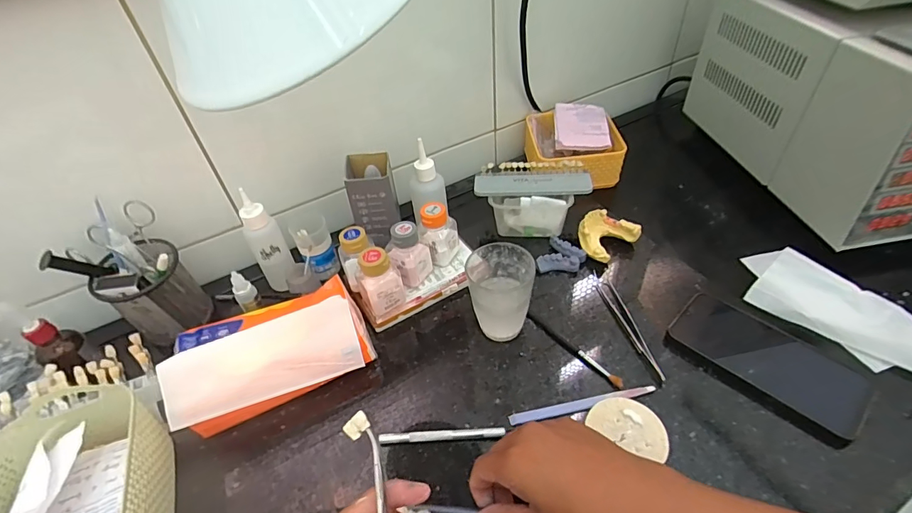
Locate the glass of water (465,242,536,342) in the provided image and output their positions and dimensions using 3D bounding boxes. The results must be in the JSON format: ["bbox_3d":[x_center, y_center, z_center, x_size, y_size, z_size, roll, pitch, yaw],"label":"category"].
[{"bbox_3d":[0.048,0.041,0.465,0.065,0.092,0.065,-4,44,4],"label":"glass of water"}]

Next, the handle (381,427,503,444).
[{"bbox_3d":[-0.013,0.164,0.405,0.113,0.009,0.011,-5,44,3],"label":"handle"}]

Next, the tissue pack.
[{"bbox_3d":[-0.185,0.094,0.450,0.184,0.079,0.103,-21,46,-13],"label":"tissue pack"}]

